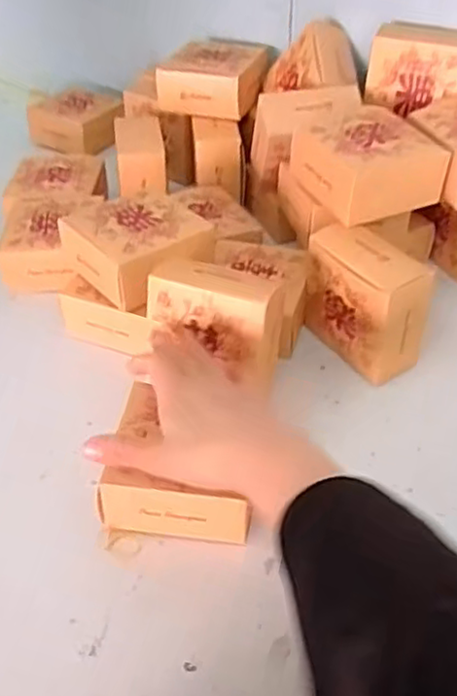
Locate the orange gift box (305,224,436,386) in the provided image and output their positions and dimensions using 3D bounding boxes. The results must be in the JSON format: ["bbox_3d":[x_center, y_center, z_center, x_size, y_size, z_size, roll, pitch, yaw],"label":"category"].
[{"bbox_3d":[0.115,-0.037,0.588,0.049,0.107,0.108,-28,48,-26],"label":"orange gift box"}]

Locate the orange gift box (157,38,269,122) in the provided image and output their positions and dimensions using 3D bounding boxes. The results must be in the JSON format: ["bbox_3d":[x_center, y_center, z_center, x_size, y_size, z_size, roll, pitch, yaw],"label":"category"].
[{"bbox_3d":[-0.014,-0.319,0.793,0.114,0.049,0.124,9,43,13],"label":"orange gift box"}]

